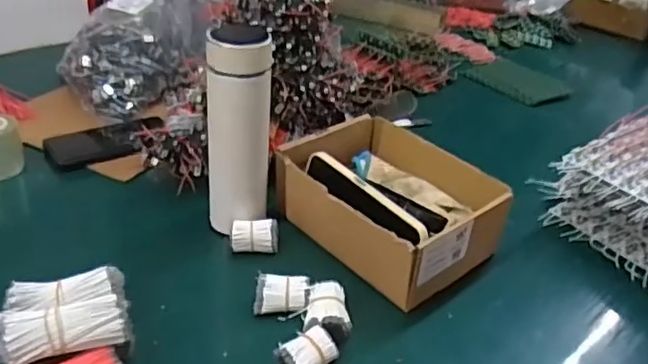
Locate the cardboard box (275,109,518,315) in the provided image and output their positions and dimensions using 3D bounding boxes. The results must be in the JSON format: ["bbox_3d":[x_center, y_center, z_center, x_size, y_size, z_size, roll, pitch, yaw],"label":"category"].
[{"bbox_3d":[0.071,0.017,0.671,0.162,0.087,0.209,-20,40,-37],"label":"cardboard box"}]

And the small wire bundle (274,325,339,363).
[{"bbox_3d":[-0.015,0.148,0.519,0.047,0.027,0.034,-23,42,-39],"label":"small wire bundle"}]

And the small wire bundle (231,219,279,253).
[{"bbox_3d":[-0.072,0.057,0.645,0.052,0.029,0.027,-5,33,-19],"label":"small wire bundle"}]

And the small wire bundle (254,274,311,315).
[{"bbox_3d":[-0.040,0.108,0.581,0.049,0.028,0.029,2,31,-8],"label":"small wire bundle"}]

